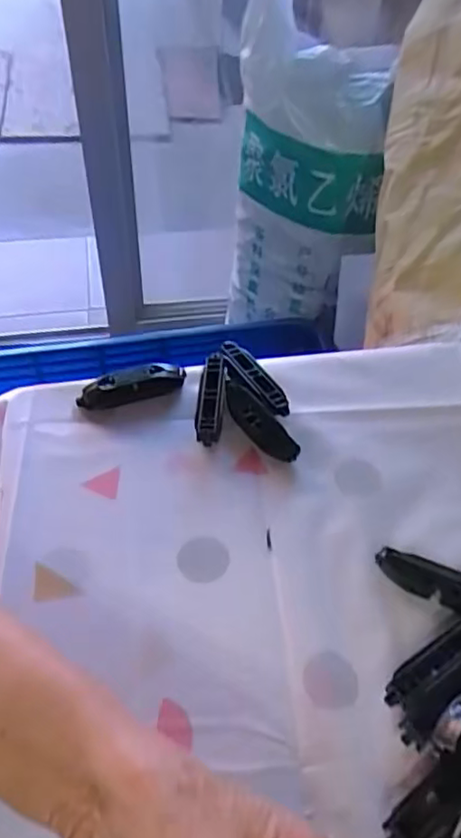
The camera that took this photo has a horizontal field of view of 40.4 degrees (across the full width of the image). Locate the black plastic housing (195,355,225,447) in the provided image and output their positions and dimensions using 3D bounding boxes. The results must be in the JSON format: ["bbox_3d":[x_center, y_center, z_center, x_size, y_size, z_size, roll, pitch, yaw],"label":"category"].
[{"bbox_3d":[-0.014,-0.014,0.466,0.019,0.022,0.077,3,49,2],"label":"black plastic housing"}]

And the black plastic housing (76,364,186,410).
[{"bbox_3d":[-0.074,-0.026,0.475,0.082,0.022,0.018,-17,51,-14],"label":"black plastic housing"}]

